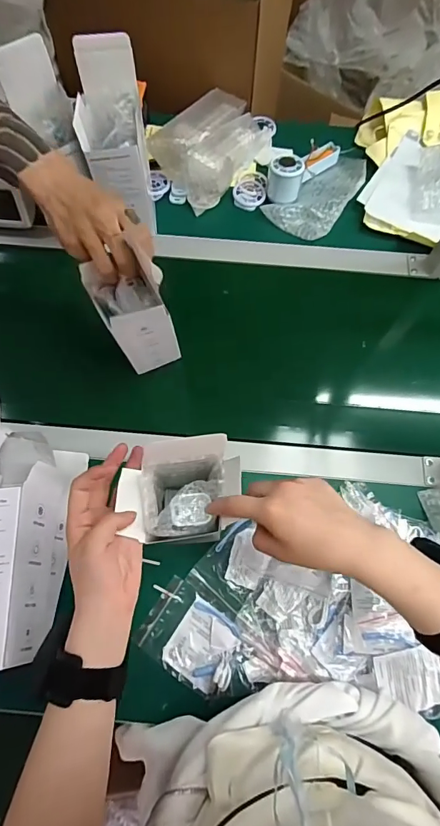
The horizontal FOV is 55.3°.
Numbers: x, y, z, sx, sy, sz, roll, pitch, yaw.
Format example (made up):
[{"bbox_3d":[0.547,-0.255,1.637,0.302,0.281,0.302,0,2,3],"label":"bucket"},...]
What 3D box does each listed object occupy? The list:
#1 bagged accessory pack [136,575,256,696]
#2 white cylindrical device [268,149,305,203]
[{"bbox_3d":[-0.022,0.274,0.497,0.138,0.018,0.084,32,74,10],"label":"bagged accessory pack"},{"bbox_3d":[0.110,-0.396,0.705,0.054,0.064,0.044,9,71,3],"label":"white cylindrical device"}]

